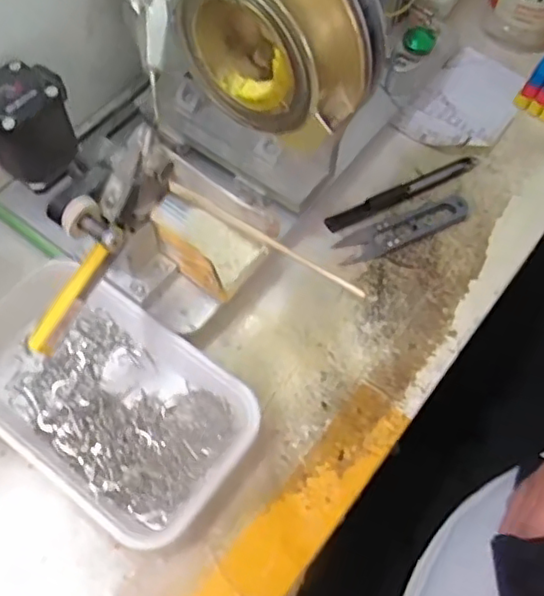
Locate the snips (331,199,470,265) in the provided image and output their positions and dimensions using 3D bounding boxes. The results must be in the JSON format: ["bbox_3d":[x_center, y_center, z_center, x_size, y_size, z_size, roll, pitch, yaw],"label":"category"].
[{"bbox_3d":[0.090,-0.048,0.427,0.096,0.007,0.021,-21,66,-11],"label":"snips"}]

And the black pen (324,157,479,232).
[{"bbox_3d":[0.094,-0.077,0.441,0.124,0.007,0.011,-25,67,-13],"label":"black pen"}]

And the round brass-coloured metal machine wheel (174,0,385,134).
[{"bbox_3d":[0.001,-0.134,0.305,0.100,0.093,0.043,31,67,13],"label":"round brass-coloured metal machine wheel"}]

